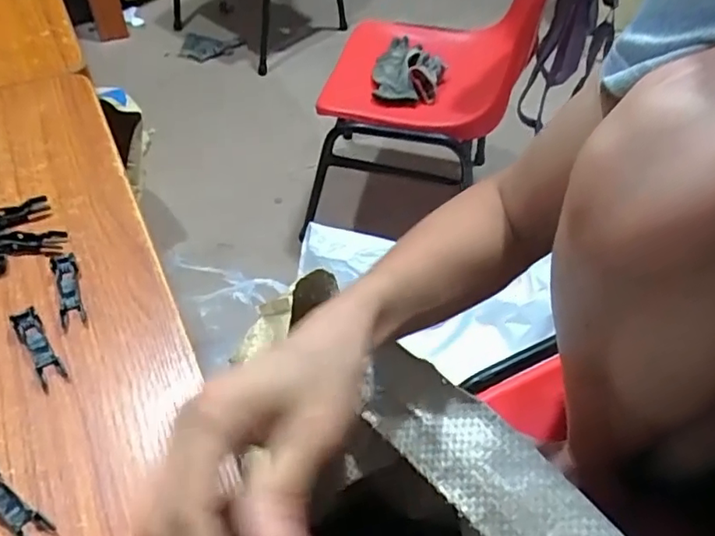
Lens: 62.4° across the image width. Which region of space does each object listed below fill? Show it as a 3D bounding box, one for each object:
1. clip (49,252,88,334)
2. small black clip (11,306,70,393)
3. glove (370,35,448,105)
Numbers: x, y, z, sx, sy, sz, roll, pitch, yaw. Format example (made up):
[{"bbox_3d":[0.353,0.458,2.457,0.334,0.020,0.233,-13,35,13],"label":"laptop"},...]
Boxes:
[{"bbox_3d":[-0.177,0.011,0.360,0.014,0.006,0.061,-17,52,-17],"label":"clip"},{"bbox_3d":[-0.181,0.045,0.335,0.014,0.007,0.056,-29,56,-25],"label":"small black clip"},{"bbox_3d":[0.103,-0.388,1.116,0.124,0.036,0.217,14,50,9],"label":"glove"}]

